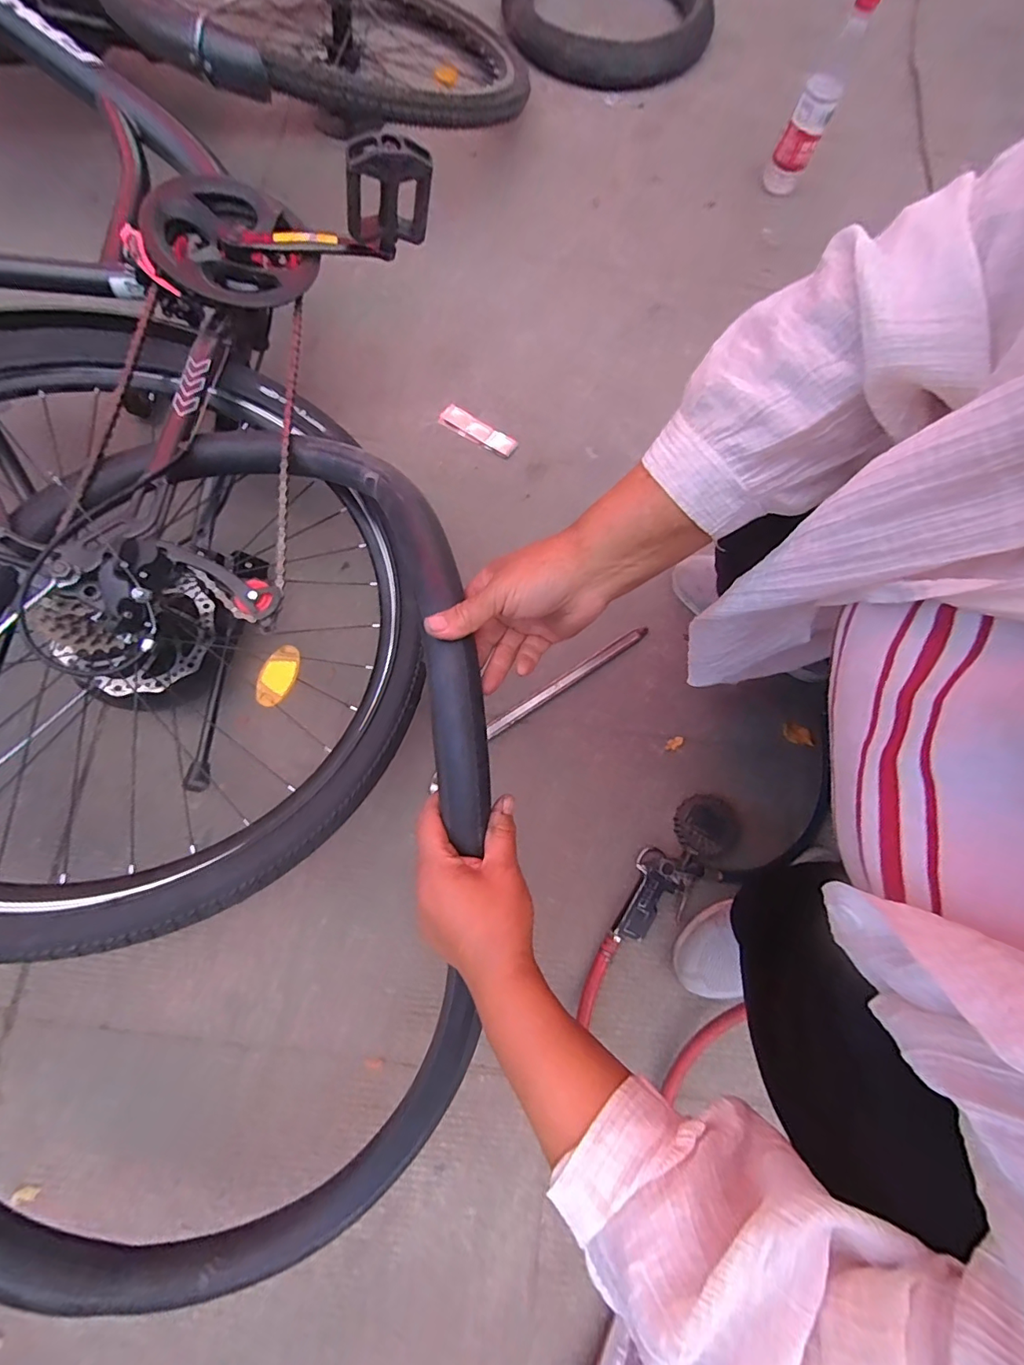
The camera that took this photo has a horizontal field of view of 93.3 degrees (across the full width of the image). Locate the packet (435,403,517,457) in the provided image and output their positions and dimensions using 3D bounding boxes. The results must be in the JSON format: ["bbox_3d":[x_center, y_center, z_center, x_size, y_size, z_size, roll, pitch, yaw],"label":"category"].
[{"bbox_3d":[-0.052,-0.384,0.739,0.125,0.008,0.039,32,77,7],"label":"packet"}]

